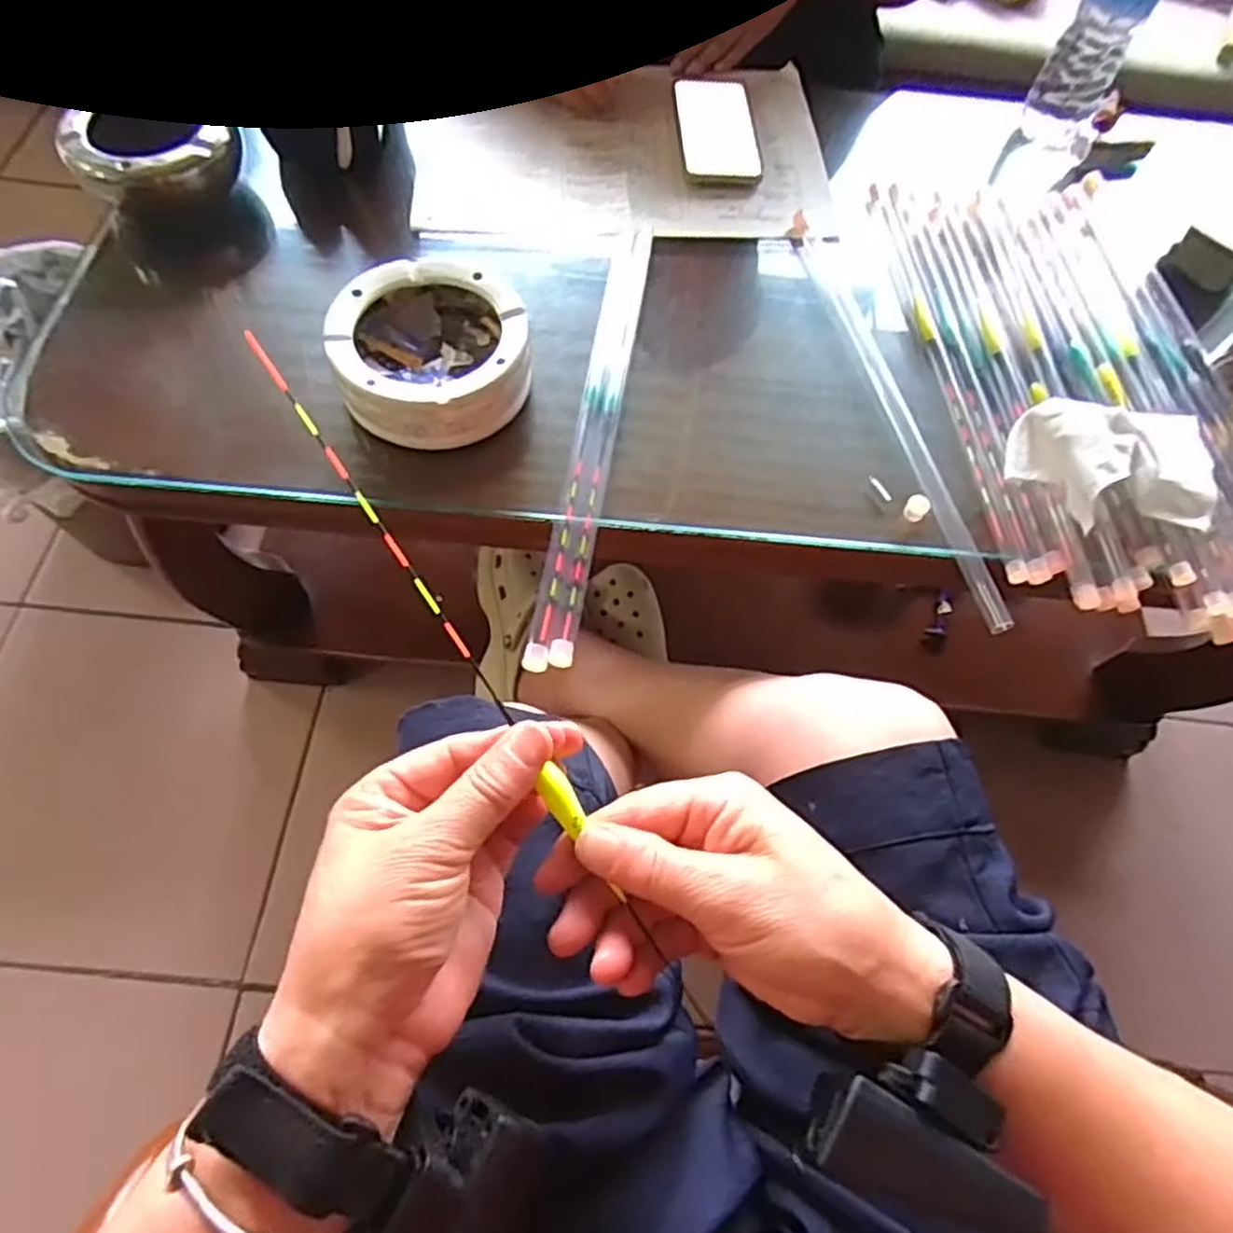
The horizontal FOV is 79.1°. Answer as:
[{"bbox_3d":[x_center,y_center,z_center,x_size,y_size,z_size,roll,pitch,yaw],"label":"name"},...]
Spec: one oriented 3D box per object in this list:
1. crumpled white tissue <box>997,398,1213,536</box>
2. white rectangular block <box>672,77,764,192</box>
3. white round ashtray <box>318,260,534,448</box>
[{"bbox_3d":[0.369,-0.110,0.538,0.149,0.064,0.109,-10,64,-8],"label":"crumpled white tissue"},{"bbox_3d":[0.099,-0.479,0.735,0.077,0.010,0.164,-2,64,-5],"label":"white rectangular block"},{"bbox_3d":[-0.136,-0.196,0.559,0.137,0.054,0.143,1,63,-3],"label":"white round ashtray"}]

